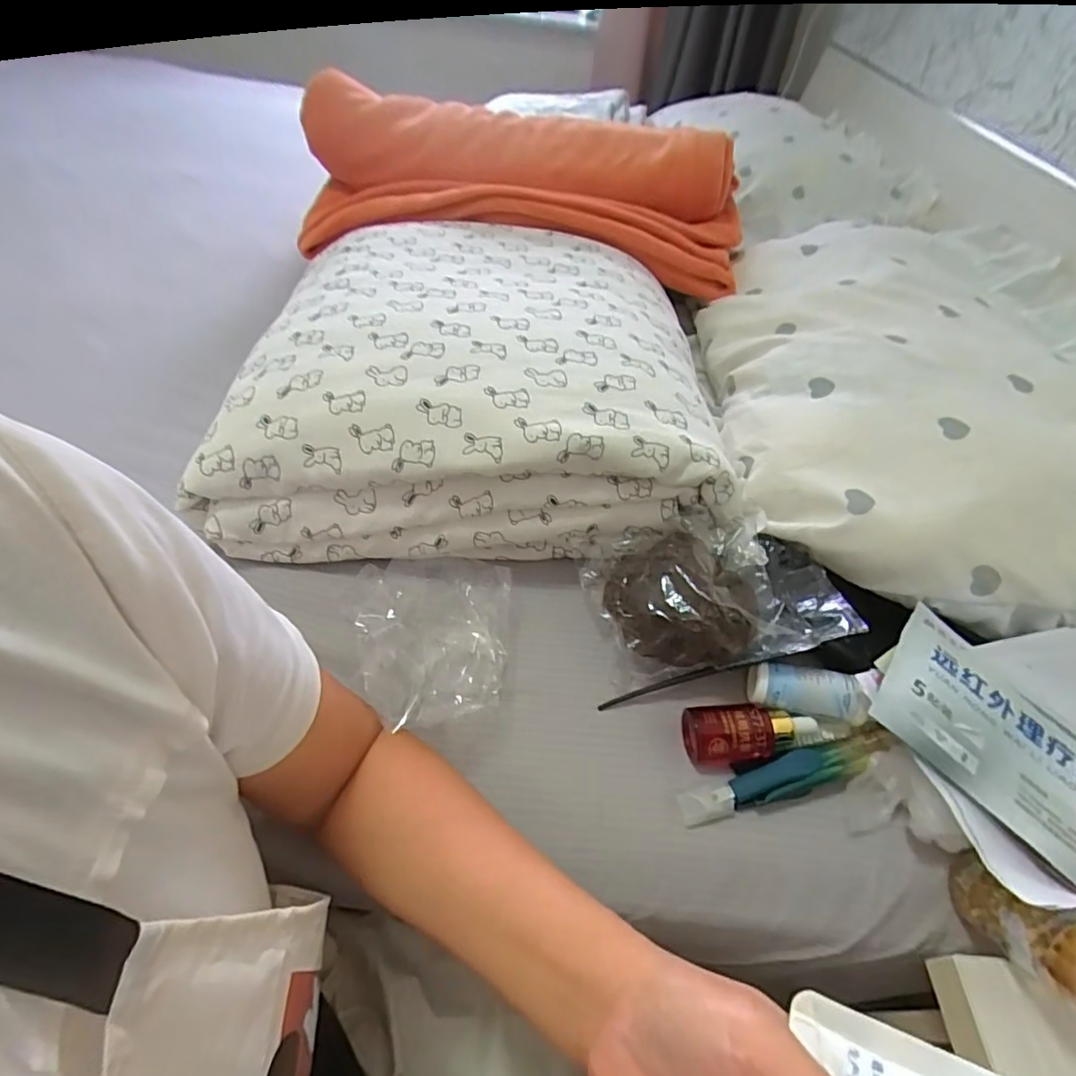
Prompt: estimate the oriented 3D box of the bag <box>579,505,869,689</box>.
[{"bbox_3d":[0.131,0.044,0.424,0.172,0.080,0.117,-1,49,-7],"label":"bag"}]

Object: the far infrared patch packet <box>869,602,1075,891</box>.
[{"bbox_3d":[0.291,0.124,0.354,0.123,0.005,0.139,-33,70,-36],"label":"far infrared patch packet"}]

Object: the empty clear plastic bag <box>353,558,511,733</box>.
[{"bbox_3d":[-0.080,0.071,0.400,0.110,0.021,0.134,3,43,-6],"label":"empty clear plastic bag"}]

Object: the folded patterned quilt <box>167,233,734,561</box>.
[{"bbox_3d":[-0.065,-0.167,0.529,0.379,0.119,0.391,-2,49,-8],"label":"folded patterned quilt"}]

